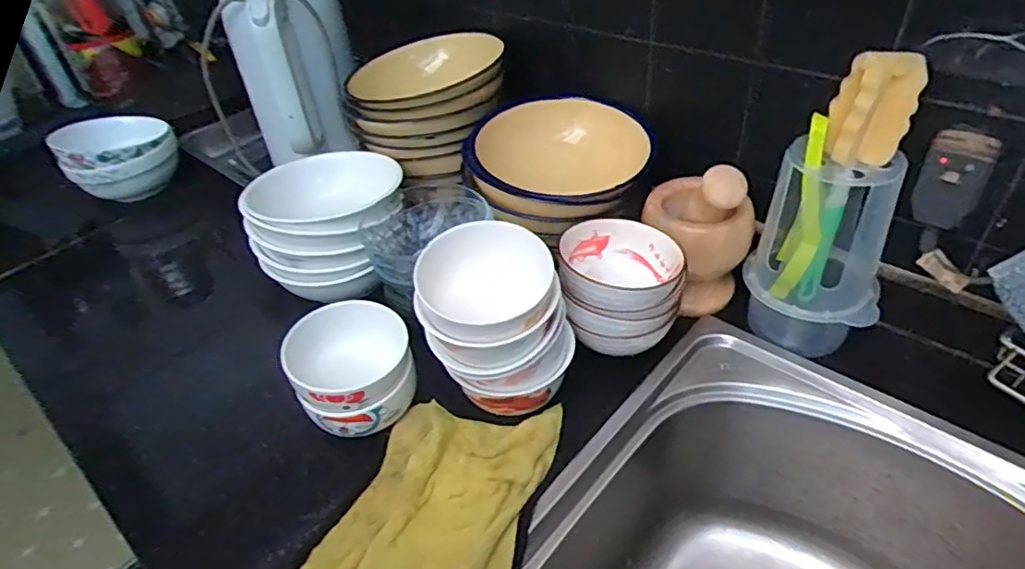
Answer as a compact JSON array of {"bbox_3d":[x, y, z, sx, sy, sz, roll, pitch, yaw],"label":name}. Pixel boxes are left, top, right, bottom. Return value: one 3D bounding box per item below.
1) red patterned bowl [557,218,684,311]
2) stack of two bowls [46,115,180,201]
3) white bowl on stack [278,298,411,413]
[{"bbox_3d":[0.098,-0.014,0.548,0.106,0.048,0.099,-4,41,3],"label":"red patterned bowl"},{"bbox_3d":[-0.575,-0.189,0.894,0.152,0.104,0.158,-32,47,-26],"label":"stack of two bowls"},{"bbox_3d":[-0.138,0.066,0.534,0.104,0.057,0.106,-4,41,3],"label":"white bowl on stack"}]

